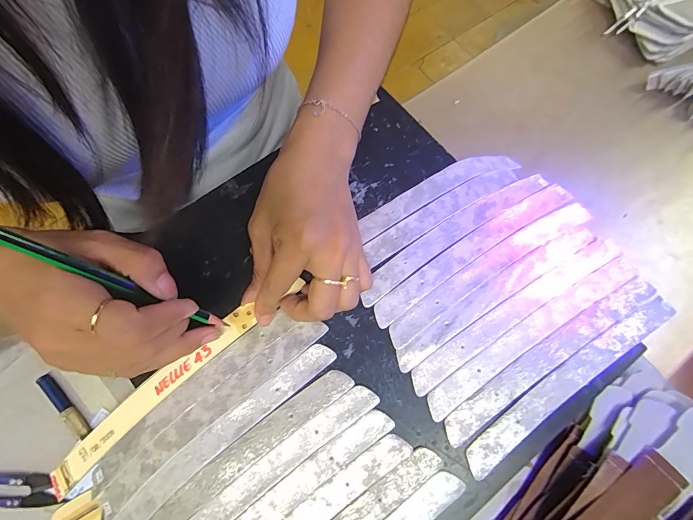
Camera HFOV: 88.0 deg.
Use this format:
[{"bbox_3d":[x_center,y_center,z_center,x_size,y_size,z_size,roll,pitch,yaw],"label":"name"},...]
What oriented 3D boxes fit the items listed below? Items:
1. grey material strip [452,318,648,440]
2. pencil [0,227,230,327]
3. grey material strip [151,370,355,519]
[{"bbox_3d":[0.147,0.067,0.255,0.189,0.004,0.020,-32,74,-10],"label":"grey material strip"},{"bbox_3d":[-0.130,0.014,0.203,0.006,0.143,0.011,2,64,47],"label":"pencil"},{"bbox_3d":[-0.075,0.138,0.247,0.183,0.029,0.021,-37,75,-11],"label":"grey material strip"}]

